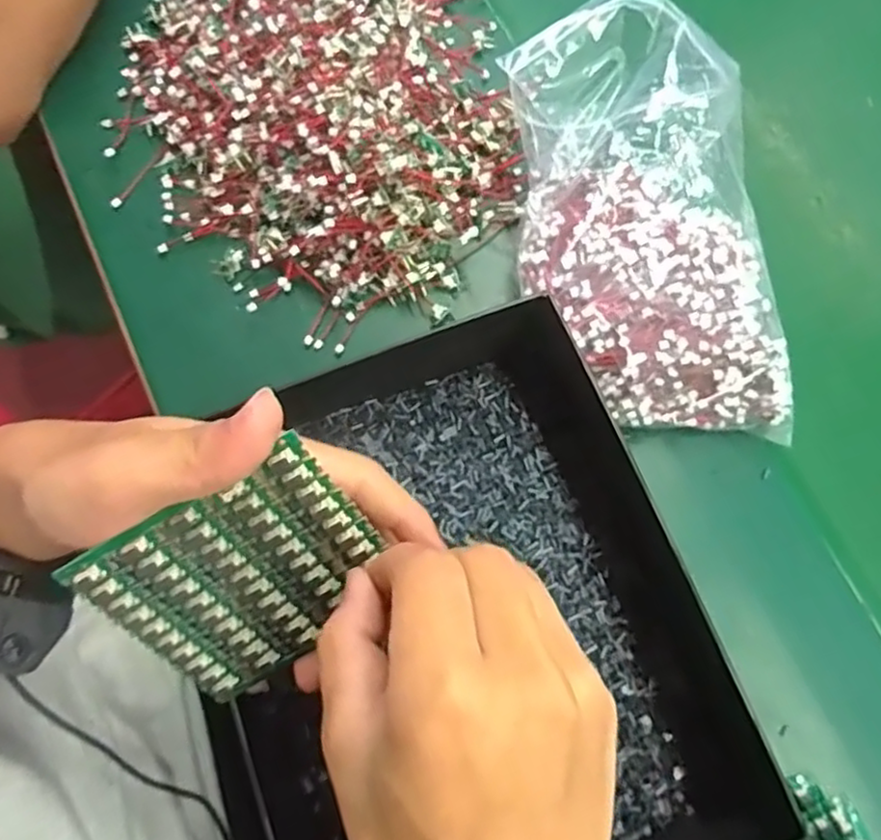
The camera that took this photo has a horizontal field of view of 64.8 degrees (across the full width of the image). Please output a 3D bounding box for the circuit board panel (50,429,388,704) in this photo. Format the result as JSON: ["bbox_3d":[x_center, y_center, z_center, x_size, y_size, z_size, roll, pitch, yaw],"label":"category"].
[{"bbox_3d":[-0.062,0.055,0.233,0.081,0.079,0.006,-30,33,4],"label":"circuit board panel"}]

